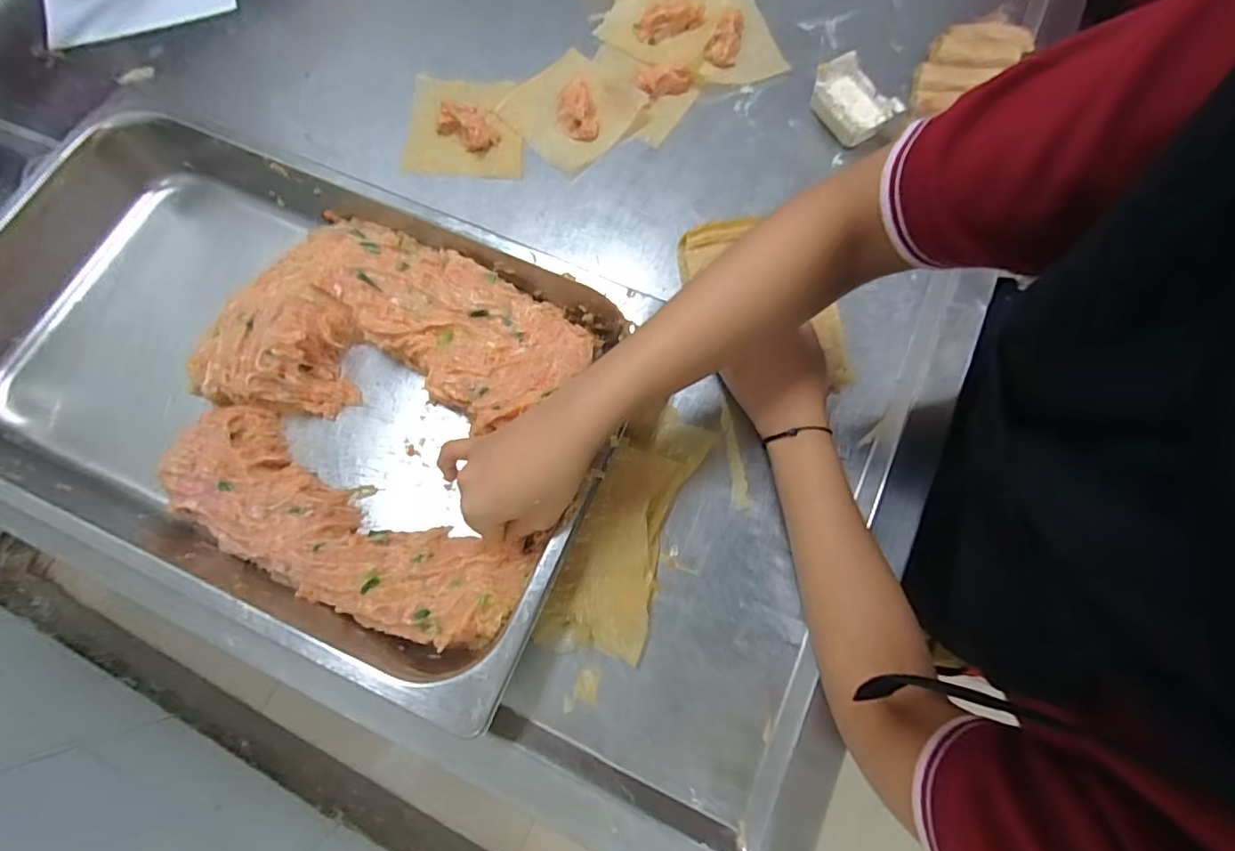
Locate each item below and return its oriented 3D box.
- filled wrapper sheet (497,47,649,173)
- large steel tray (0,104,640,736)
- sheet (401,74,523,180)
[{"bbox_3d":[-0.044,-0.316,0.531,0.114,0.019,0.114,-42,79,-10],"label":"filled wrapper sheet"},{"bbox_3d":[-0.253,-0.040,0.429,0.510,0.083,0.312,24,76,6],"label":"large steel tray"},{"bbox_3d":[-0.149,-0.298,0.529,0.113,0.014,0.111,4,75,1],"label":"sheet"}]

